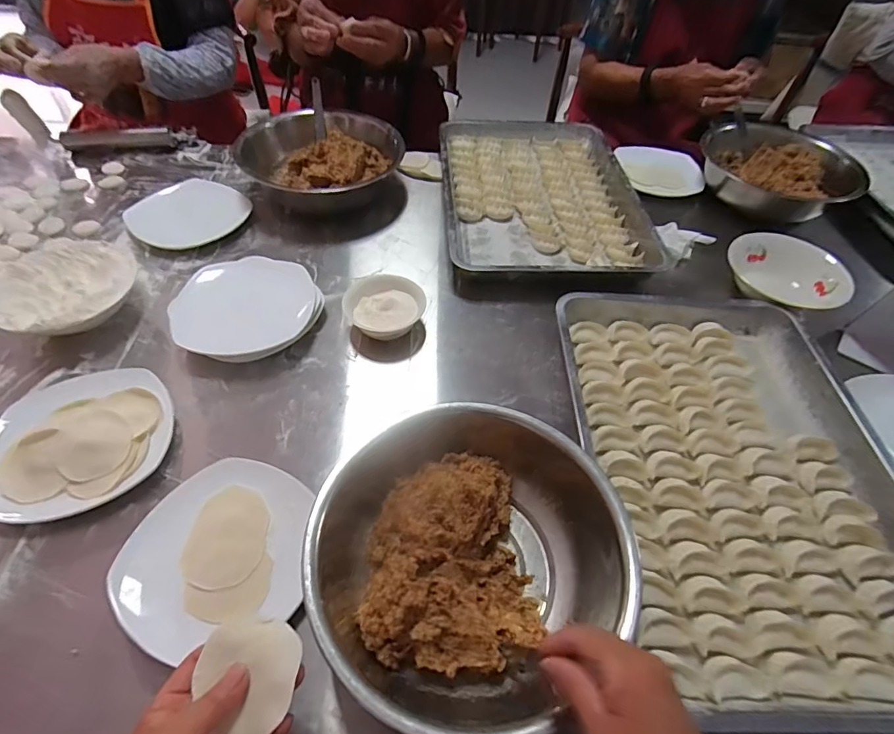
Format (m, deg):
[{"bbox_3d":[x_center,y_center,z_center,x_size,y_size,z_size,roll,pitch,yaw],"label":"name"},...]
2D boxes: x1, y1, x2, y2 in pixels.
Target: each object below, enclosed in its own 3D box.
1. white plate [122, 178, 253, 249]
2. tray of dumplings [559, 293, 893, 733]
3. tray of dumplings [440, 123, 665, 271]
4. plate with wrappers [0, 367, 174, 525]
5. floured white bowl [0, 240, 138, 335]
[{"bbox_3d":[-0.439,-0.260,0.791,0.182,0.033,0.156,28,55,18],"label":"white plate"},{"bbox_3d":[0.319,0.105,0.535,0.336,0.041,0.493,-1,51,-4],"label":"tray of dumplings"},{"bbox_3d":[0.164,-0.322,0.875,0.340,0.048,0.492,-1,51,-4],"label":"tray of dumplings"},{"bbox_3d":[-0.409,0.073,0.529,0.176,0.031,0.183,2,51,-2],"label":"plate with wrappers"},{"bbox_3d":[-0.503,-0.097,0.630,0.162,0.053,0.168,2,51,-2],"label":"floured white bowl"}]

